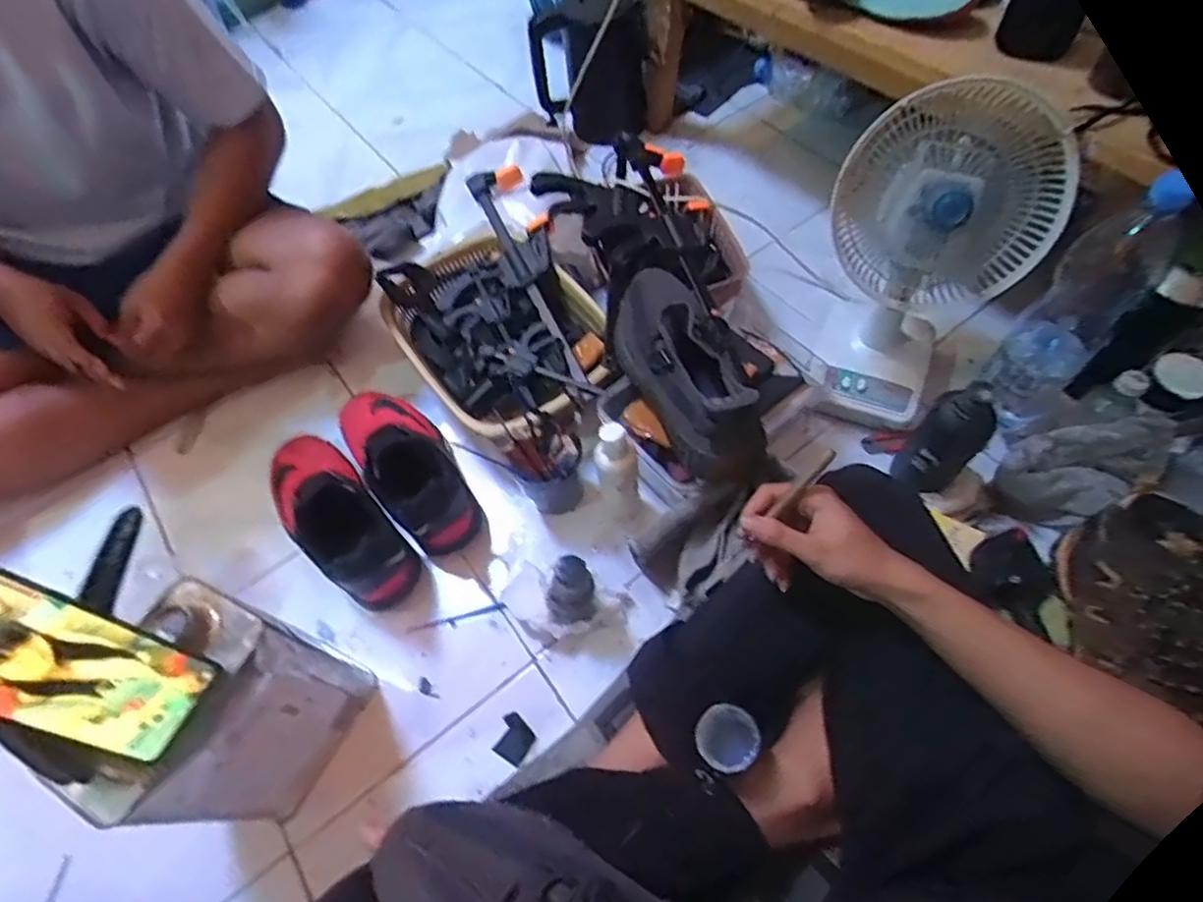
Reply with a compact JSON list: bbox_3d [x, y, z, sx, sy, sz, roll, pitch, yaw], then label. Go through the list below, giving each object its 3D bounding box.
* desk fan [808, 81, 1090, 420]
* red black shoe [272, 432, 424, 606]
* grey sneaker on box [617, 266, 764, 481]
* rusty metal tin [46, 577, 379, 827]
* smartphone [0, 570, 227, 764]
[{"bbox_3d":[0.364,-0.222,0.711,0.246,0.302,0.198,-39,64,-17],"label":"desk fan"},{"bbox_3d":[-0.329,0.070,0.750,0.098,0.135,0.268,-40,52,-18],"label":"red black shoe"},{"bbox_3d":[0.089,-0.108,0.694,0.112,0.102,0.288,-17,60,-6],"label":"grey sneaker on box"},{"bbox_3d":[-0.337,0.245,0.571,0.102,0.247,0.167,20,63,15],"label":"rusty metal tin"},{"bbox_3d":[-0.356,0.153,0.423,0.010,0.168,0.077,-2,53,42],"label":"smartphone"}]

